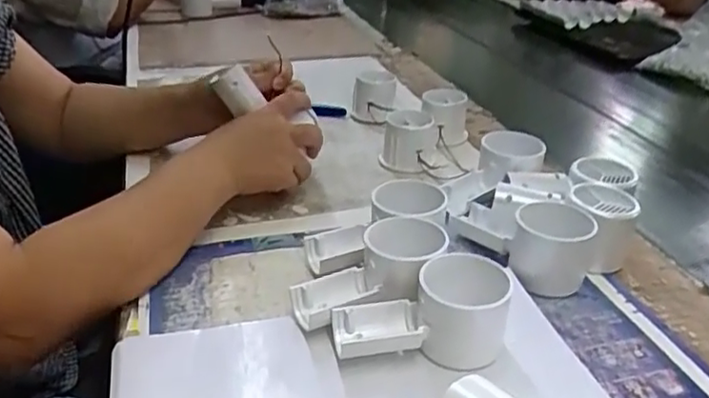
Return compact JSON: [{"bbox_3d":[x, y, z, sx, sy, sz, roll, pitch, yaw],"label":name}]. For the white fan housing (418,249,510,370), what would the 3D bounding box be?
[{"bbox_3d":[0.071,0.071,0.413,0.054,0.051,0.054,8,30,10],"label":"white fan housing"}]

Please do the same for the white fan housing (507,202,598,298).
[{"bbox_3d":[0.151,0.037,0.481,0.057,0.057,0.054,13,31,18],"label":"white fan housing"}]

